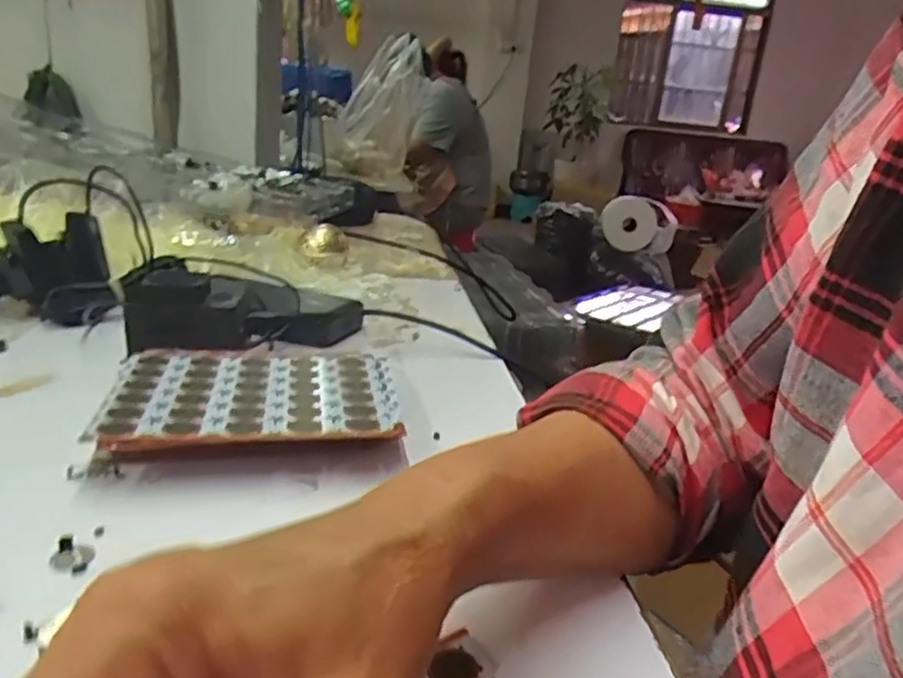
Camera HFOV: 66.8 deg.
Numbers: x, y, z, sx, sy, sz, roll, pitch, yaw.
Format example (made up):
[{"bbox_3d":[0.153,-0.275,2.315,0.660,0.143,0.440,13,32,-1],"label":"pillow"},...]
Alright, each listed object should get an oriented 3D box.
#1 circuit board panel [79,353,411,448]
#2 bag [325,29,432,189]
[{"bbox_3d":[-0.111,0.030,0.396,0.158,0.005,0.118,0,20,-15],"label":"circuit board panel"},{"bbox_3d":[-0.193,-0.624,1.849,0.244,0.349,0.340,3,19,-7],"label":"bag"}]

